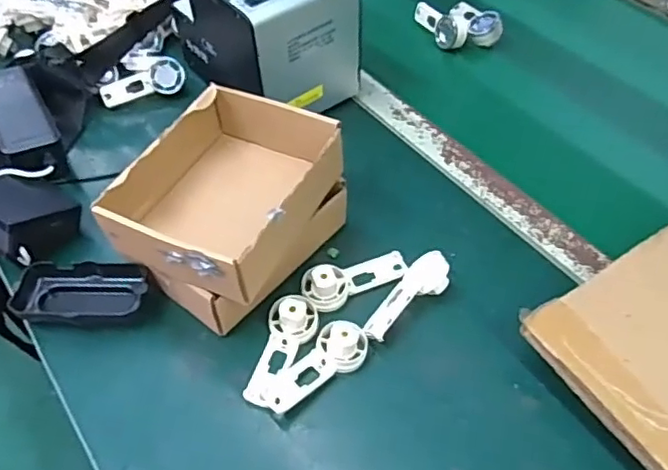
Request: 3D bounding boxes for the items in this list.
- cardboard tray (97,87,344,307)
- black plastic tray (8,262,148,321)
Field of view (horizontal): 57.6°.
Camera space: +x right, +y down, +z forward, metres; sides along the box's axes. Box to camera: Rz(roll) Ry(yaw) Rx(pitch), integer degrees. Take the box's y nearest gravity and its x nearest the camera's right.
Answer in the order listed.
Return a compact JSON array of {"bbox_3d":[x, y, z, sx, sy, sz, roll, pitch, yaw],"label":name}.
[{"bbox_3d":[-0.088,-0.034,0.503,0.134,0.065,0.170,22,54,18],"label":"cardboard tray"},{"bbox_3d":[-0.213,0.051,0.516,0.108,0.026,0.059,0,50,1],"label":"black plastic tray"}]

